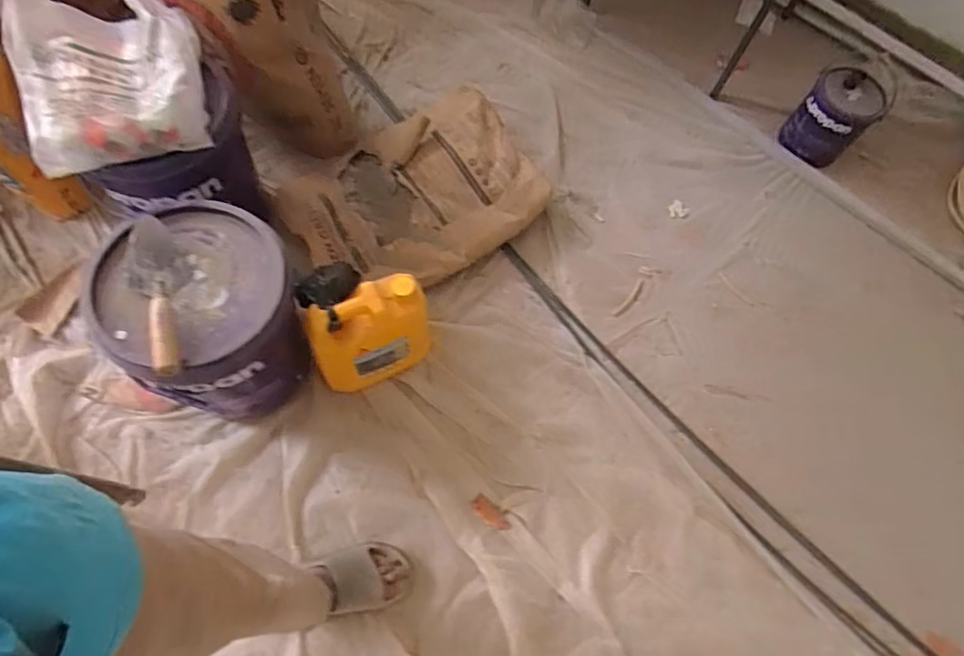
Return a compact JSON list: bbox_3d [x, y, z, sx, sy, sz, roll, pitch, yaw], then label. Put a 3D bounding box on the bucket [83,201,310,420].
[{"bbox_3d":[-0.471,-0.008,1.028,0.279,0.342,0.285,2,67,-5],"label":"bucket"}]

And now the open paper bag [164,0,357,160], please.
[{"bbox_3d":[-0.455,-0.618,1.177,0.293,0.540,0.196,20,67,3],"label":"open paper bag"}]

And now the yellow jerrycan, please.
[{"bbox_3d":[-0.213,0.023,1.132,0.233,0.272,0.104,-25,72,-15],"label":"yellow jerrycan"}]

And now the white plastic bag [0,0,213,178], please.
[{"bbox_3d":[-0.622,-0.439,0.957,0.273,0.114,0.312,-13,69,-11],"label":"white plastic bag"}]

